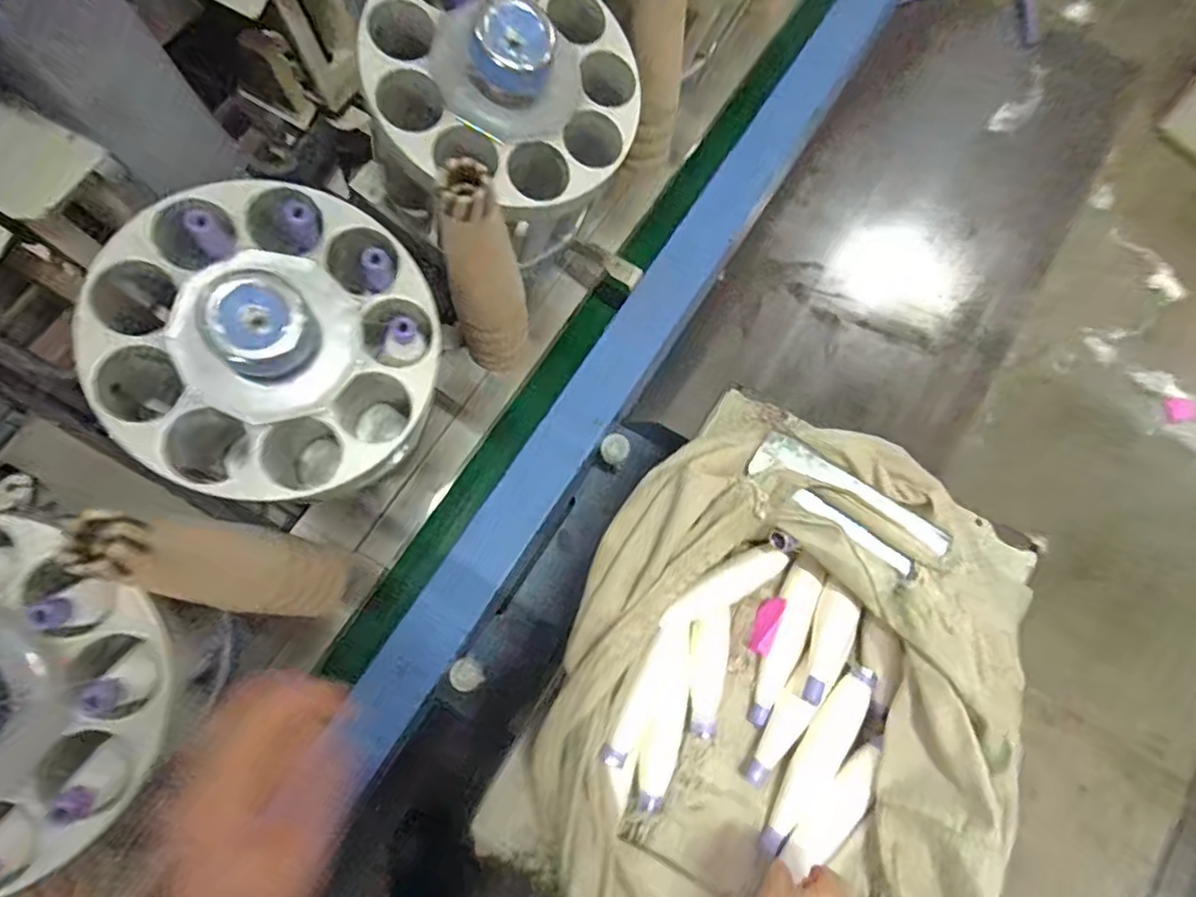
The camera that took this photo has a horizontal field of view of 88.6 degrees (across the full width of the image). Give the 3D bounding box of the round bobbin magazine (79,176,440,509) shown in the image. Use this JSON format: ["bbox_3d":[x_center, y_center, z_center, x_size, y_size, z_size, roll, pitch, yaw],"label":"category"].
[{"bbox_3d":[-0.273,-0.080,0.526,0.261,0.195,0.261,3,83,-24],"label":"round bobbin magazine"}]

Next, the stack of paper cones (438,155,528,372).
[{"bbox_3d":[-0.103,-0.155,0.552,0.068,0.224,0.064,-15,74,-4],"label":"stack of paper cones"}]

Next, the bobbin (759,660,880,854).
[{"bbox_3d":[0.223,0.313,0.616,0.040,0.032,0.198,29,75,8],"label":"bobbin"}]

